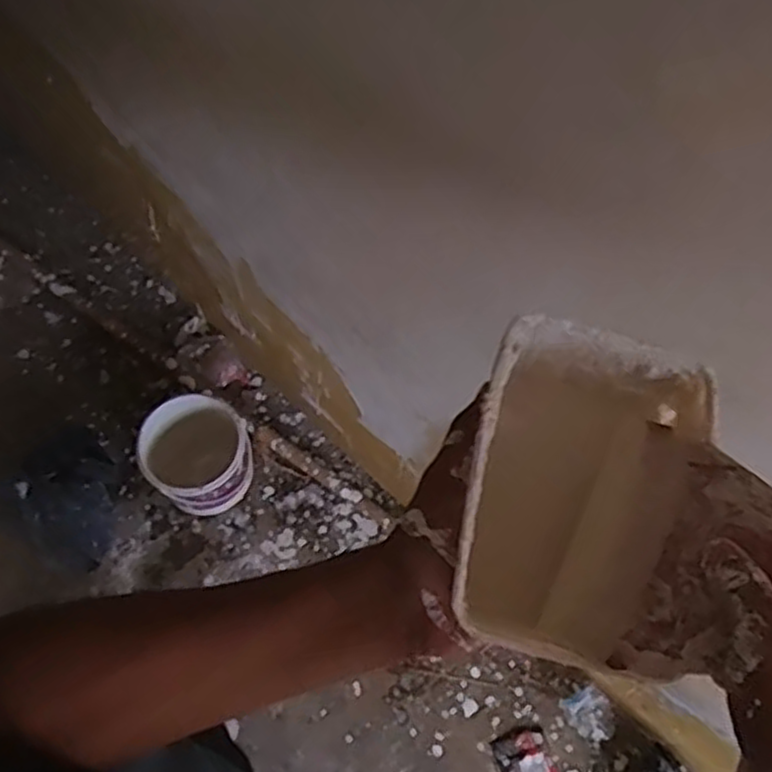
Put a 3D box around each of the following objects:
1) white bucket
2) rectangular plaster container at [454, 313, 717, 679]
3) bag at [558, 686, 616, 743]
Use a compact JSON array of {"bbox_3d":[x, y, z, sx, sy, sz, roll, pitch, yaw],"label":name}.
[{"bbox_3d":[-0.336,0.126,1.366,0.179,0.167,0.183,1,68,-3],"label":"white bucket"},{"bbox_3d":[0.103,0.053,0.393,0.112,0.056,0.172,14,74,6],"label":"rectangular plaster container"},{"bbox_3d":[0.355,0.573,1.295,0.076,0.020,0.087,-26,72,-13],"label":"bag"}]

